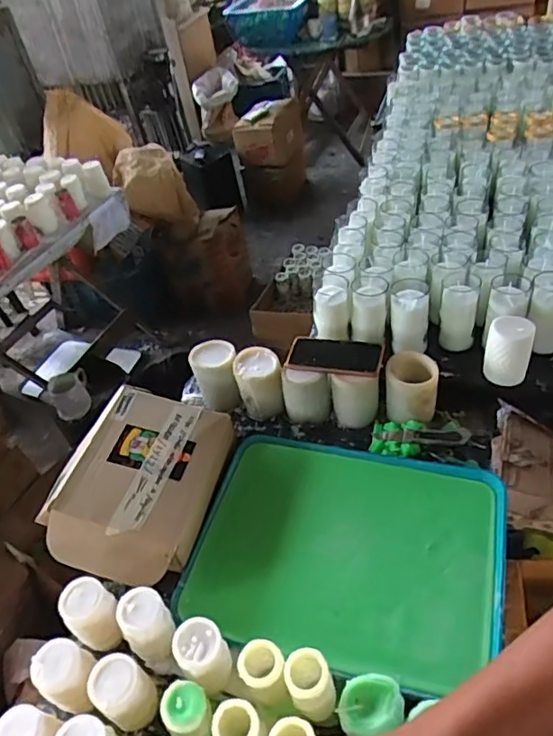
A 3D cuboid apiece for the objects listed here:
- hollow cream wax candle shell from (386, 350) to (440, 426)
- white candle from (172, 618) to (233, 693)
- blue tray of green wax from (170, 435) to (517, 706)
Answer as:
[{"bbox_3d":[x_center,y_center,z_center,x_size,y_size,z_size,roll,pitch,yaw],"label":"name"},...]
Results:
[{"bbox_3d":[0.231,0.037,0.954,0.086,0.097,0.089,2,45,13],"label":"hollow cream wax candle shell"},{"bbox_3d":[-0.090,0.356,0.687,0.057,0.094,0.054,-5,44,5],"label":"white candle"},{"bbox_3d":[0.102,0.260,0.824,0.435,0.031,0.331,9,46,16],"label":"blue tray of green wax"}]

